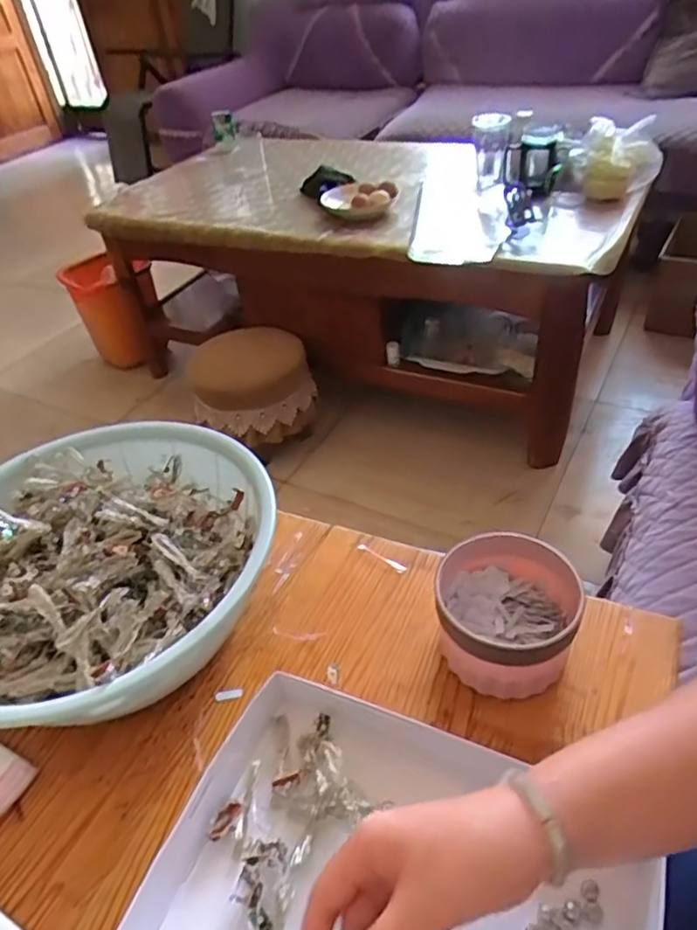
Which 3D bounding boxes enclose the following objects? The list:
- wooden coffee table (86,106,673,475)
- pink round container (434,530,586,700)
[{"bbox_3d":[0.033,-0.567,1.725,1.350,0.504,0.748,15,46,24],"label":"wooden coffee table"},{"bbox_3d":[0.131,0.129,0.519,0.108,0.083,0.111,-4,41,4],"label":"pink round container"}]

